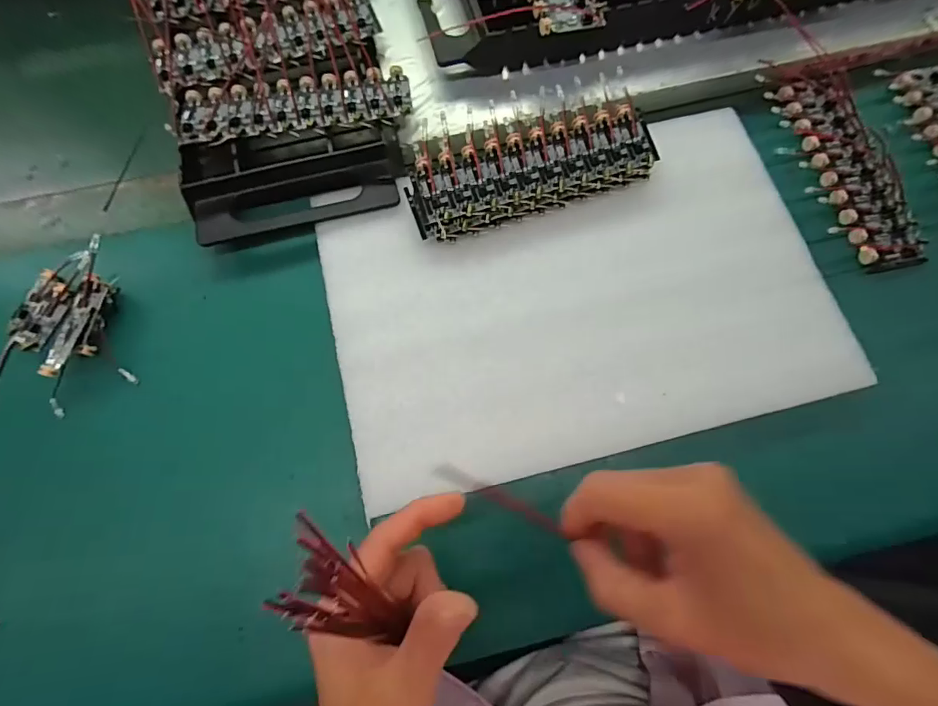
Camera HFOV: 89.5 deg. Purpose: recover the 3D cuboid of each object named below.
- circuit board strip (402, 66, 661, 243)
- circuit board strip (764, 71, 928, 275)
[{"bbox_3d":[0.038,-0.138,0.324,0.168,0.026,0.085,-19,72,-6],"label":"circuit board strip"},{"bbox_3d":[0.270,-0.133,0.340,0.065,0.014,0.158,-13,72,-4],"label":"circuit board strip"}]

